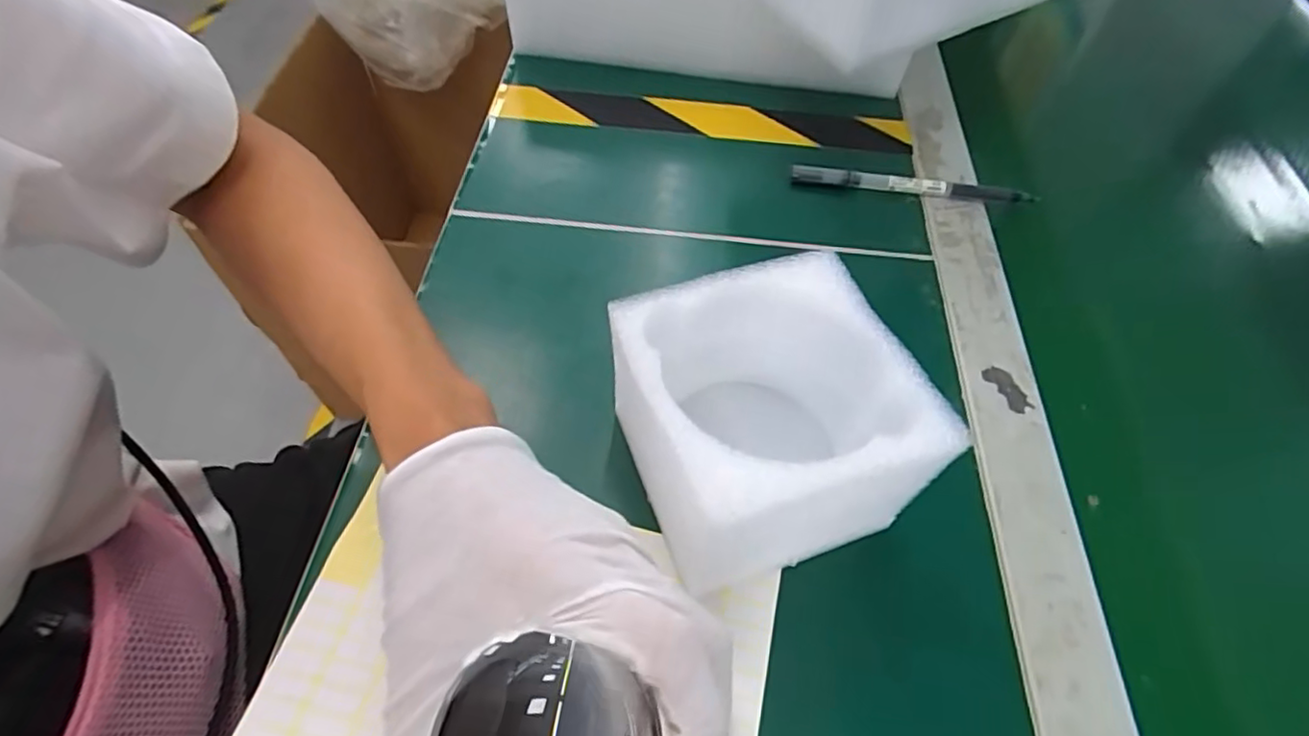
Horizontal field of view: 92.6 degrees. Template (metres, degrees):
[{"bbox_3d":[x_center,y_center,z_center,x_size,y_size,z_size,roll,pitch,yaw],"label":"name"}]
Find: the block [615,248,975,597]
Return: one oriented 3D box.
[{"bbox_3d":[0.042,0.028,0.264,0.109,0.091,0.100,-13,58,-12],"label":"block"}]

